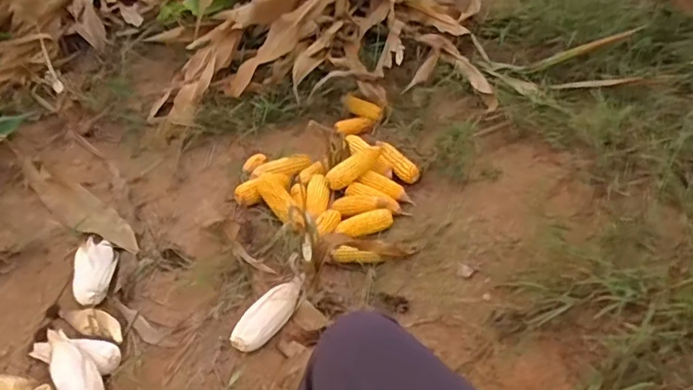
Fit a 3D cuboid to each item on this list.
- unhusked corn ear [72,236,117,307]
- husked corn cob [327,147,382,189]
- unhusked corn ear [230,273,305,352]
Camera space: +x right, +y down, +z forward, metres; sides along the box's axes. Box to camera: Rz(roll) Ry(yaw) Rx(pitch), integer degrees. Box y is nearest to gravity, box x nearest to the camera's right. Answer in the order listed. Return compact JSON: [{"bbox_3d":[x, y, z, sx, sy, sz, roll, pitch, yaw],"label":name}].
[{"bbox_3d":[-0.542,0.161,1.249,0.085,0.047,0.179,-9,39,-4],"label":"unhusked corn ear"},{"bbox_3d":[0.031,-0.076,1.448,0.190,0.049,0.053,-32,46,-30],"label":"husked corn cob"},{"bbox_3d":[-0.141,0.221,1.095,0.179,0.057,0.077,-33,46,-30],"label":"unhusked corn ear"}]

